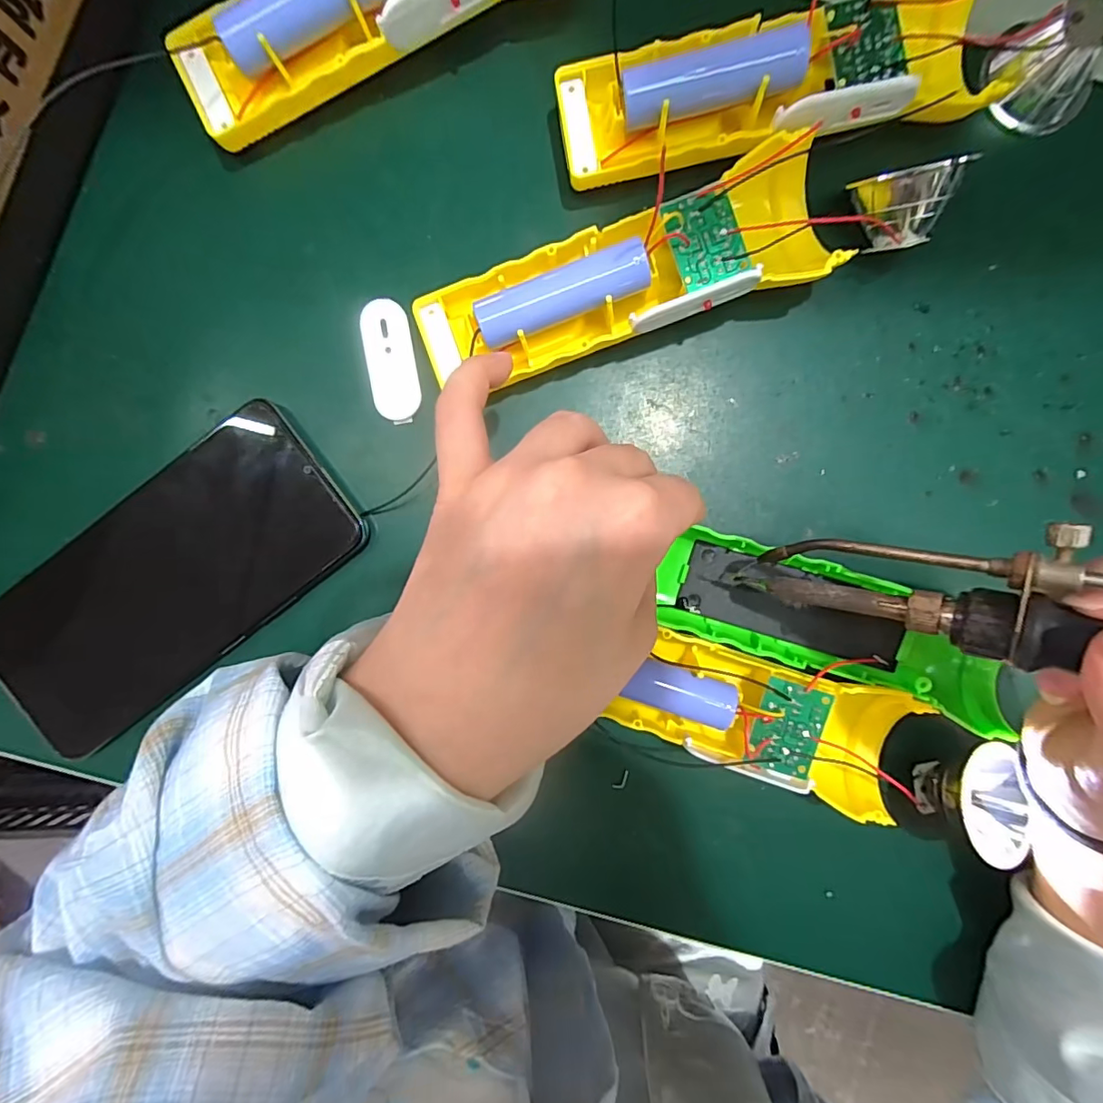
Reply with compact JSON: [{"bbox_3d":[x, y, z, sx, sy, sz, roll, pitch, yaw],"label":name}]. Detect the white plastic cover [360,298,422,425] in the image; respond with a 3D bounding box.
[{"bbox_3d":[-0.067,-0.080,0.213,0.020,0.004,0.048,-10,91,0],"label":"white plastic cover"}]

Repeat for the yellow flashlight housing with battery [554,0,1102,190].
[{"bbox_3d":[0.106,-0.182,0.197,0.205,0.032,0.050,-12,91,0],"label":"yellow flashlight housing with battery"}]

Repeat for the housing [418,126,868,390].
[{"bbox_3d":[0.031,-0.105,0.196,0.163,0.028,0.050,-21,91,-2],"label":"housing"}]

